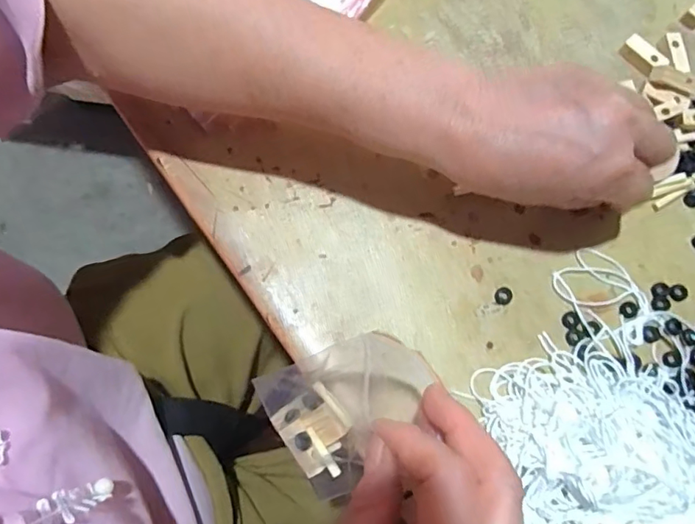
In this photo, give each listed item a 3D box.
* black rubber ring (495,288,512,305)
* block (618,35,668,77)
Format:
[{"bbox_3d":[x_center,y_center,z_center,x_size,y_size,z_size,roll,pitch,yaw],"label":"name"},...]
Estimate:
[{"bbox_3d":[0.093,0.020,0.310,0.010,0.004,0.010,0,75,0],"label":"black rubber ring"},{"bbox_3d":[0.196,-0.137,0.346,0.015,0.010,0.028,-33,77,-9],"label":"block"}]

